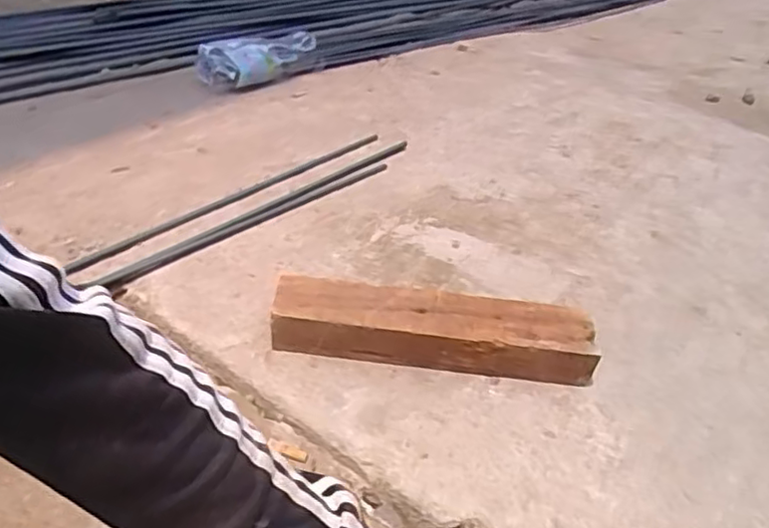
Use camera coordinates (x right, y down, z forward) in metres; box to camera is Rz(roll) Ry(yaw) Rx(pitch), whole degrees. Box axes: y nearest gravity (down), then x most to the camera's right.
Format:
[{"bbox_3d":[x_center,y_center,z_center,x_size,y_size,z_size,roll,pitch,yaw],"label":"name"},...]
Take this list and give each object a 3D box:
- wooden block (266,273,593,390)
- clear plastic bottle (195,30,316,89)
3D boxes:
[{"bbox_3d":[0.051,0.071,0.693,0.329,0.055,0.066,8,35,0],"label":"wooden block"},{"bbox_3d":[-0.242,-0.405,1.279,0.105,0.078,0.271,27,39,25],"label":"clear plastic bottle"}]

